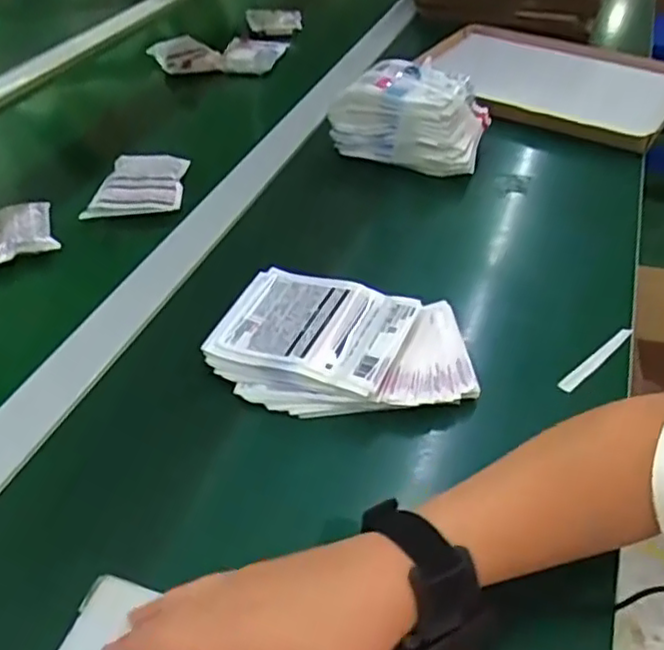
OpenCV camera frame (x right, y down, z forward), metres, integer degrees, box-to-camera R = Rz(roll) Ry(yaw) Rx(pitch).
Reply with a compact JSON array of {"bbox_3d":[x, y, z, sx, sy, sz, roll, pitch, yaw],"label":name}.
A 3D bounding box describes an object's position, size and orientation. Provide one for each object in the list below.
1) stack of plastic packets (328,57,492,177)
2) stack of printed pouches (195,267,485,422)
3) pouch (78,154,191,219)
[{"bbox_3d":[0.099,-0.254,0.806,0.175,0.084,0.106,18,46,18],"label":"stack of plastic packets"},{"bbox_3d":[0.010,0.013,0.538,0.204,0.040,0.125,9,44,9],"label":"stack of printed pouches"},{"bbox_3d":[-0.214,-0.155,0.740,0.095,0.021,0.112,1,43,1],"label":"pouch"}]

